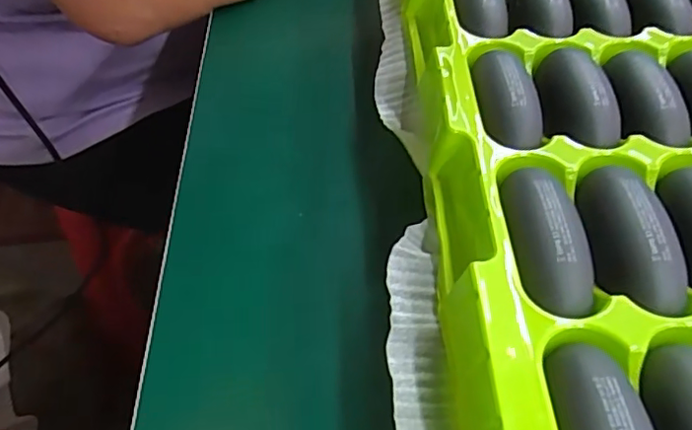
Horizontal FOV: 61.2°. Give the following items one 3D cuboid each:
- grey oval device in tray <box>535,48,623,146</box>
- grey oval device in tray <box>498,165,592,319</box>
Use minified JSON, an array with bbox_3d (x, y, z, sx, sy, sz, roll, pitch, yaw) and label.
[{"bbox_3d":[0.099,-0.050,0.246,0.030,0.020,0.059,7,50,6],"label":"grey oval device in tray"},{"bbox_3d":[0.069,0.005,0.202,0.022,0.019,0.058,-3,49,-2],"label":"grey oval device in tray"}]

